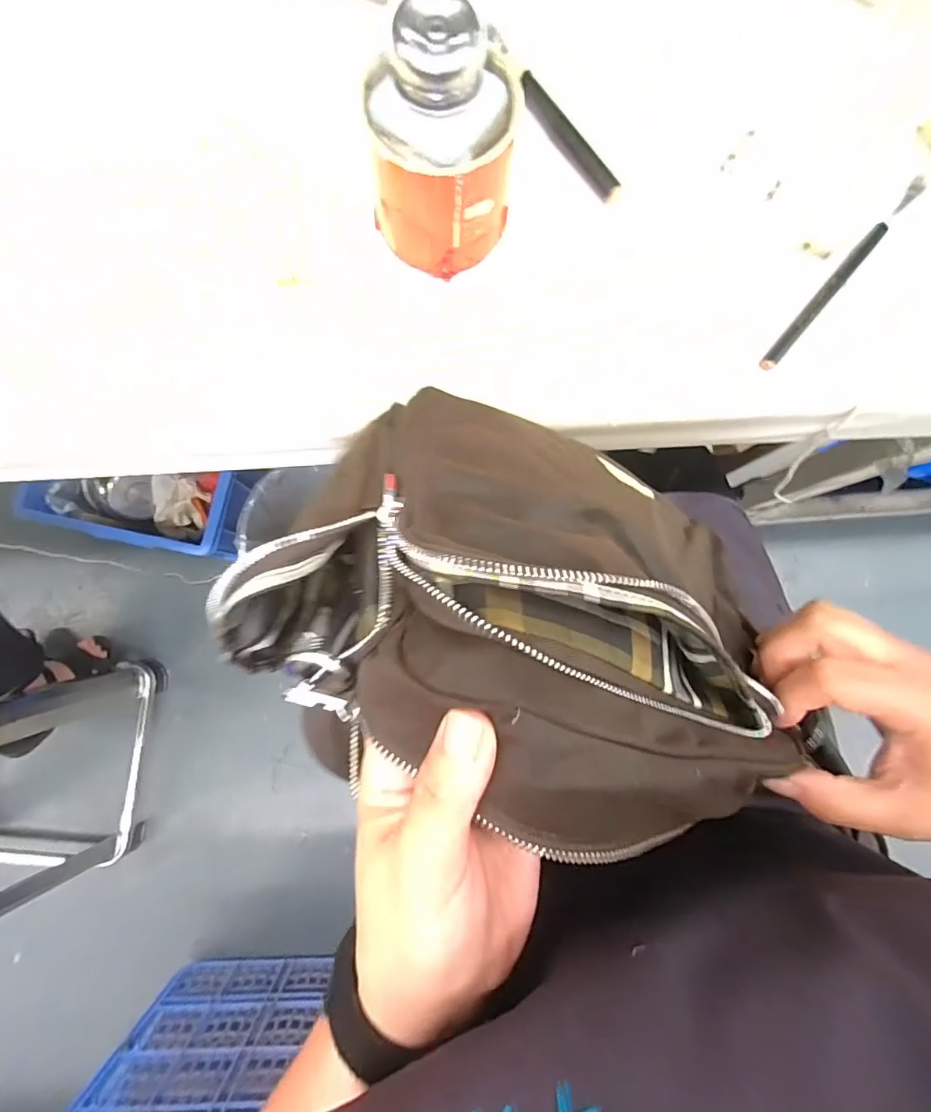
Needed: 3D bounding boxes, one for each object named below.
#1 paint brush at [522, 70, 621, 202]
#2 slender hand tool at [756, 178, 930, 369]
[{"bbox_3d":[0.065,-0.259,0.310,0.012,0.013,0.094,-37,86,-4],"label":"paint brush"},{"bbox_3d":[0.223,-0.169,0.286,0.009,0.009,0.161,41,85,3],"label":"slender hand tool"}]

